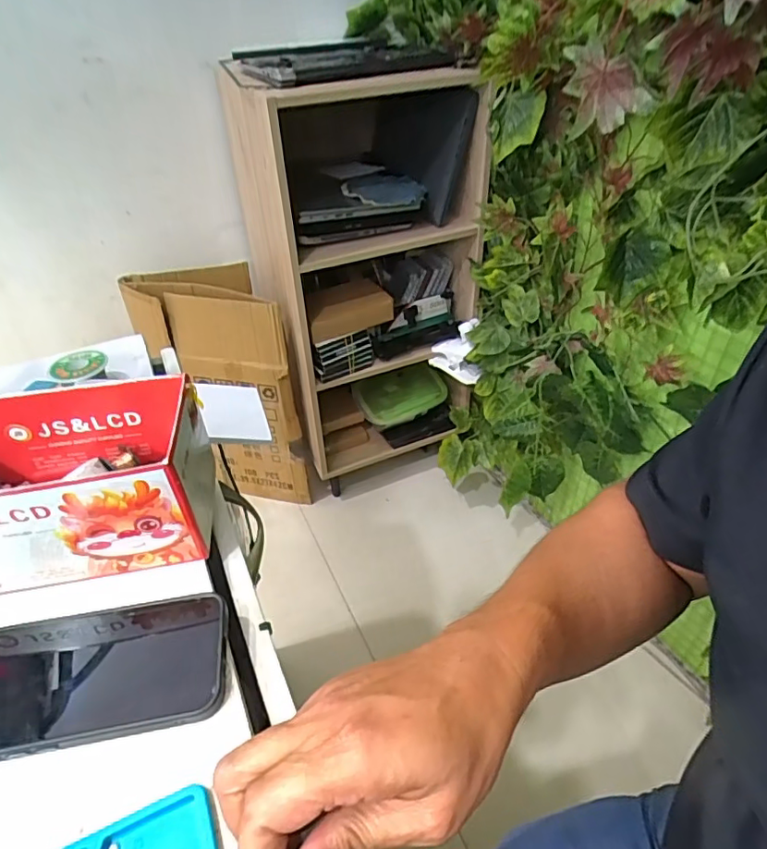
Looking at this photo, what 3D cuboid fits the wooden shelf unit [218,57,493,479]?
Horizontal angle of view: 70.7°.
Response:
[{"bbox_3d":[-0.023,-0.286,1.136,0.409,0.772,0.300,-15,42,-13],"label":"wooden shelf unit"}]

